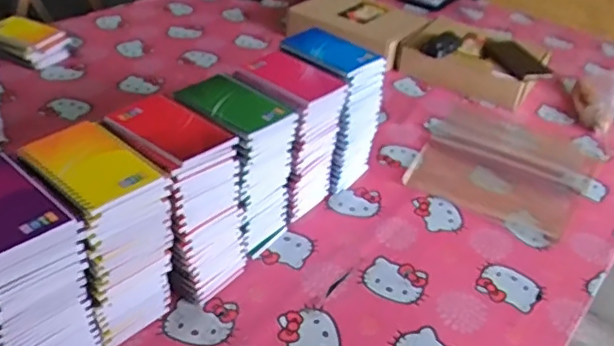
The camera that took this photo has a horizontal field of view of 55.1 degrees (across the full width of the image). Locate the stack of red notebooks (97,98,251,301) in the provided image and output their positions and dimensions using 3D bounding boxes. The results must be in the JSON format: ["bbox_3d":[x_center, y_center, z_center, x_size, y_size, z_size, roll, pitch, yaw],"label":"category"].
[{"bbox_3d":[-0.156,0.038,0.697,0.131,0.208,0.106,25,39,24],"label":"stack of red notebooks"}]

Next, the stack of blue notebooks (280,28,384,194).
[{"bbox_3d":[0.037,-0.089,0.896,0.115,0.221,0.142,-26,45,-38],"label":"stack of blue notebooks"}]

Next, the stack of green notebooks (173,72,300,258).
[{"bbox_3d":[-0.092,-0.004,0.764,0.124,0.210,0.110,29,41,28],"label":"stack of green notebooks"}]

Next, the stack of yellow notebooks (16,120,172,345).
[{"bbox_3d":[-0.217,0.074,0.633,0.132,0.212,0.094,32,42,30],"label":"stack of yellow notebooks"}]

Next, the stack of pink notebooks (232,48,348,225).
[{"bbox_3d":[-0.028,-0.044,0.831,0.120,0.213,0.115,28,41,27],"label":"stack of pink notebooks"}]

